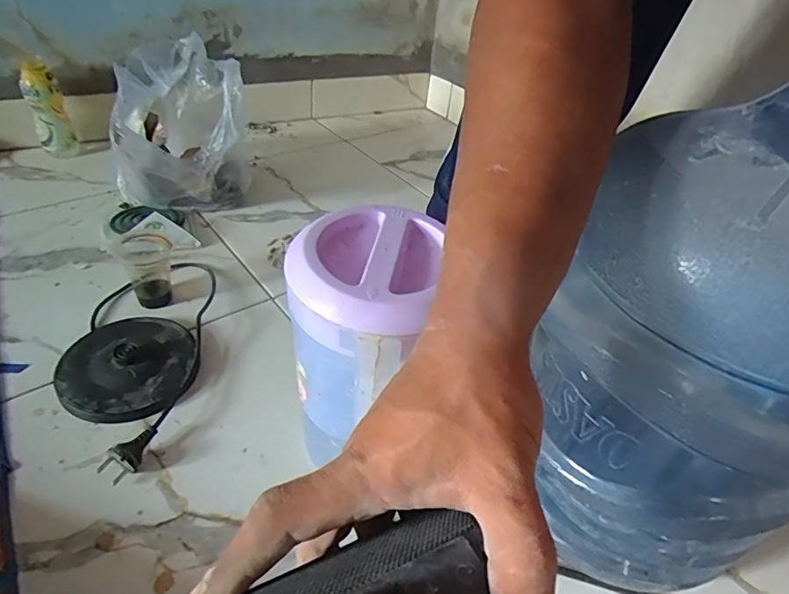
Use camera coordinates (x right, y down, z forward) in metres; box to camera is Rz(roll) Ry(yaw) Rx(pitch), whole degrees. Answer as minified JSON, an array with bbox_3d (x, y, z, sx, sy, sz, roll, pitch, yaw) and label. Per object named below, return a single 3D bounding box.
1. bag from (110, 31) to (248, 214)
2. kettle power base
[{"bbox_3d":[-0.339,-0.246,0.789,0.189,0.251,0.225,-12,44,-20],"label":"bag"},{"bbox_3d":[-0.319,0.055,0.622,0.160,0.033,0.343,5,41,-2],"label":"kettle power base"}]

